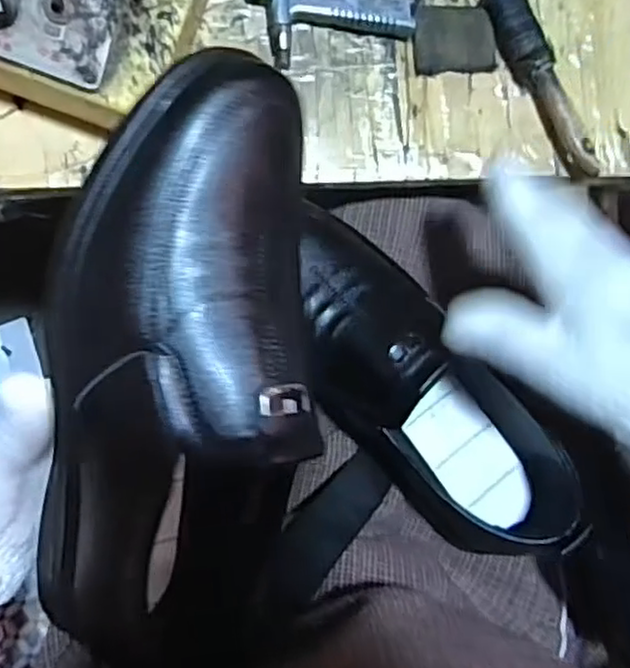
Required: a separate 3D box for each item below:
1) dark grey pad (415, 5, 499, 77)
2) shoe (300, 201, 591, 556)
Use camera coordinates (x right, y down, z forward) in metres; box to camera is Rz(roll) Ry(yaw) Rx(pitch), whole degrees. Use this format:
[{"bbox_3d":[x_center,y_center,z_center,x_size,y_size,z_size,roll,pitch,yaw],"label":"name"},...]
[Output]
[{"bbox_3d":[0.092,-0.194,0.453,0.054,0.008,0.041,-7,92,-8],"label":"dark grey pad"},{"bbox_3d":[0.064,0.039,0.411,0.088,0.083,0.238,-40,96,-6],"label":"shoe"}]

